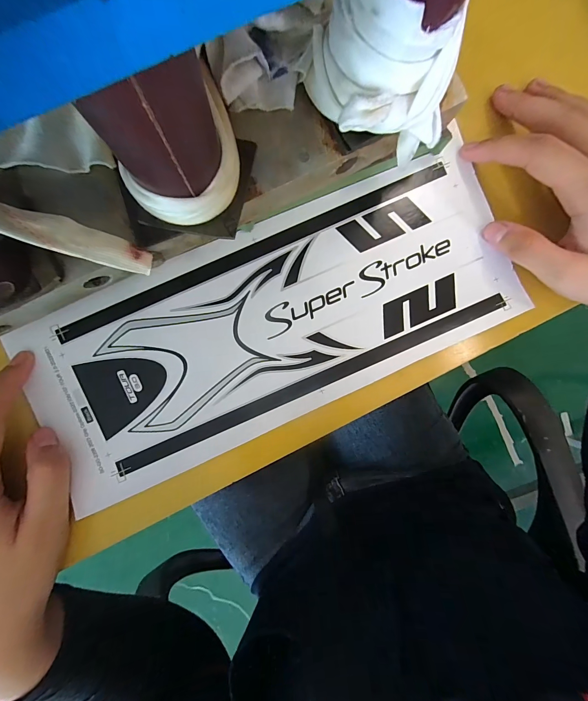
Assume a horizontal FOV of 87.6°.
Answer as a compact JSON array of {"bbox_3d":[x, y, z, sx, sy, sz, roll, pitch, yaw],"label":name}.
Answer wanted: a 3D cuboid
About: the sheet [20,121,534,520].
[{"bbox_3d":[-0.007,-0.016,0.198,0.305,0.007,0.119,-26,92,-3],"label":"sheet"}]

